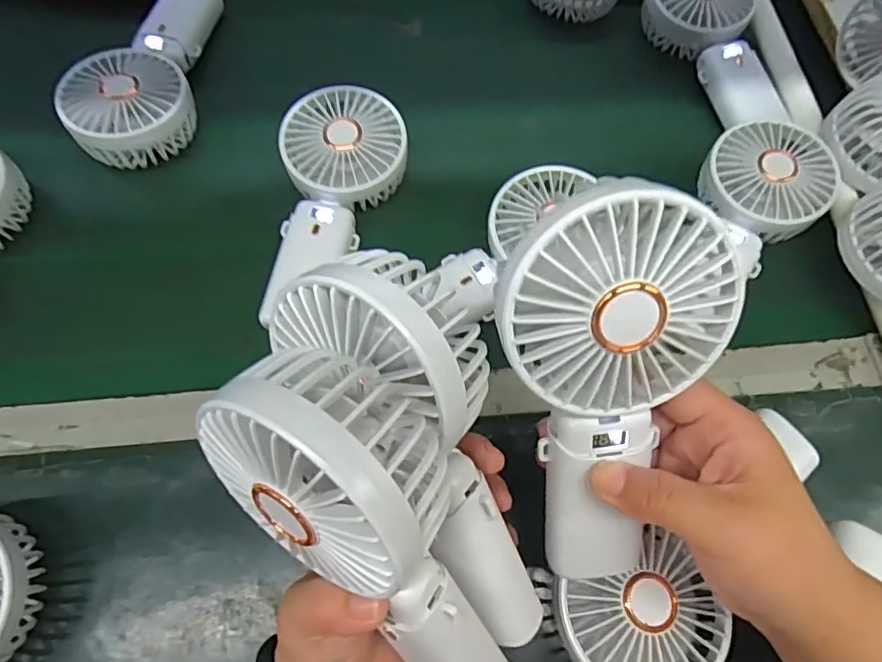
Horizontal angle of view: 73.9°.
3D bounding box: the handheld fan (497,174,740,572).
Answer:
[{"bbox_3d":[0.067,0.028,0.241,0.085,0.177,0.033,-5,28,-2],"label":"handheld fan"}]

